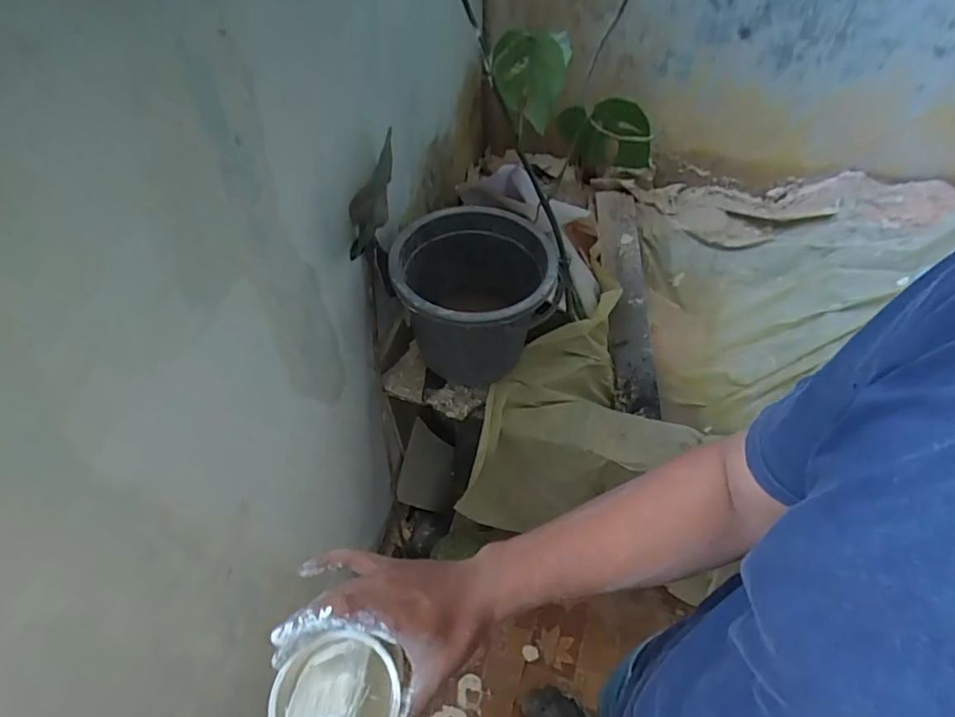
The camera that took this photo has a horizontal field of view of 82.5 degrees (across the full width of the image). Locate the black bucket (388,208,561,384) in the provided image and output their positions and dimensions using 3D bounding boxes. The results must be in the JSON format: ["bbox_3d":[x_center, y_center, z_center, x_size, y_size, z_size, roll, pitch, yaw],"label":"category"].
[{"bbox_3d":[-0.005,-0.113,1.059,0.277,0.258,0.277,-1,54,1],"label":"black bucket"}]

